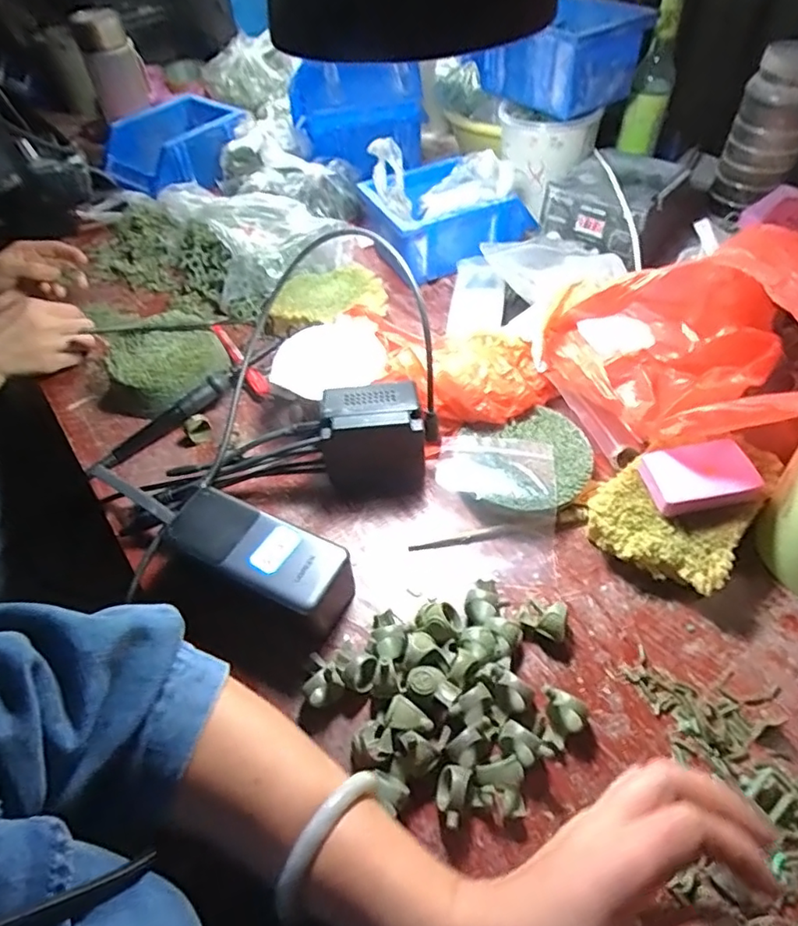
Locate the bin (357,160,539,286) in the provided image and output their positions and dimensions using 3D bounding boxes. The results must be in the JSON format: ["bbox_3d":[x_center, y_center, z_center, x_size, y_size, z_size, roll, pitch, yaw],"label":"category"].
[{"bbox_3d":[0.054,-0.286,0.674,0.182,0.072,0.123,-21,53,-13],"label":"bin"}]

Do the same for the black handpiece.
[{"bbox_3d":[-0.206,-0.039,0.513,0.134,0.027,0.016,-35,57,-22],"label":"black handpiece"}]

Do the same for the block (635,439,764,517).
[{"bbox_3d":[0.209,0.009,0.402,0.071,0.018,0.046,-10,51,-4],"label":"block"}]

